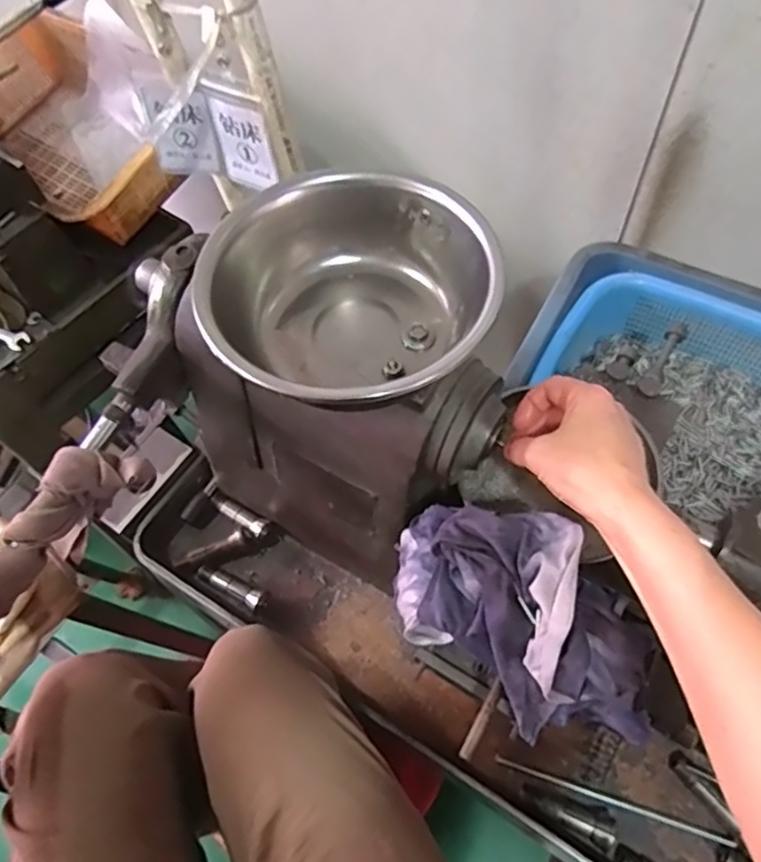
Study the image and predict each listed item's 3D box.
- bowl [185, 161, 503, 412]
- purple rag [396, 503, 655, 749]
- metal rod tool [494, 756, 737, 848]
[{"bbox_3d":[-0.019,-0.077,0.402,0.175,0.072,0.168,-2,60,3],"label":"bowl"},{"bbox_3d":[0.083,0.106,0.381,0.173,0.068,0.095,35,68,22],"label":"purple rag"},{"bbox_3d":[0.188,0.302,0.523,0.186,0.010,0.010,14,62,12],"label":"metal rod tool"}]

